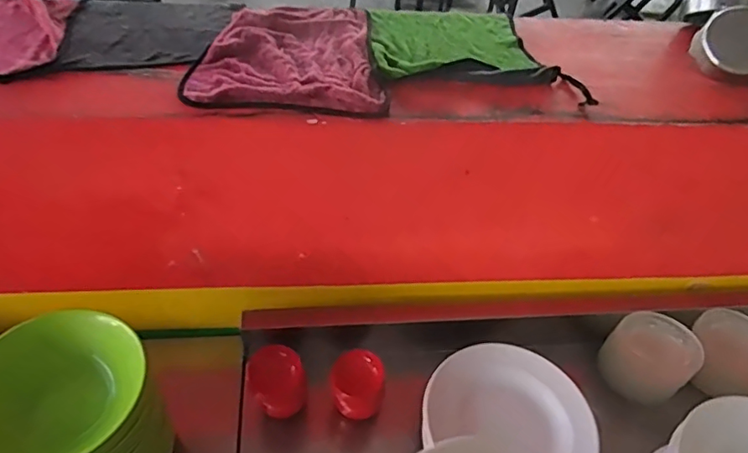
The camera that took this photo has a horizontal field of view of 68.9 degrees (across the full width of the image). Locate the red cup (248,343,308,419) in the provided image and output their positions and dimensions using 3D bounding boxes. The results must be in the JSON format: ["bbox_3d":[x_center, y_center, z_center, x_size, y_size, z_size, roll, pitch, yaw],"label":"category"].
[{"bbox_3d":[-0.134,0.219,0.765,0.073,0.103,0.065,-9,49,-14],"label":"red cup"}]

